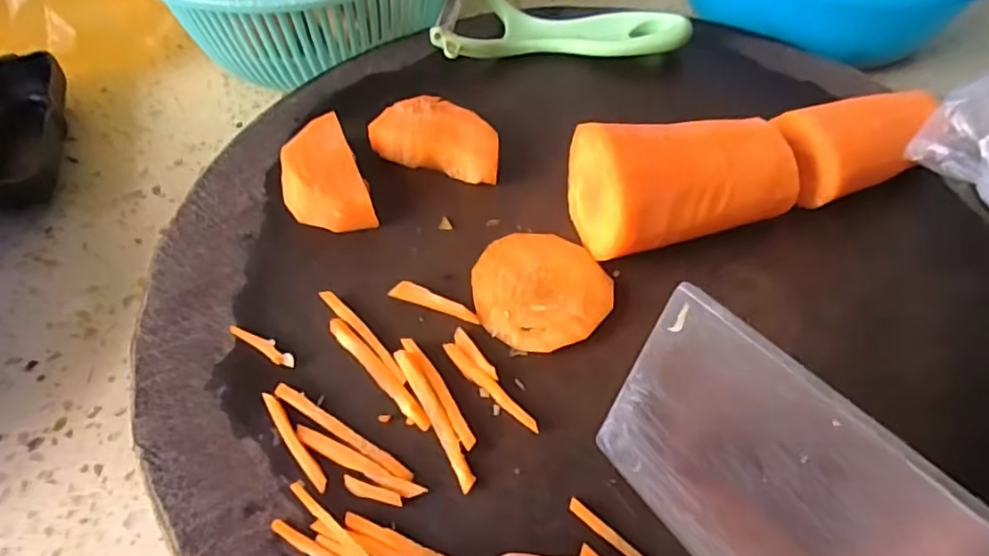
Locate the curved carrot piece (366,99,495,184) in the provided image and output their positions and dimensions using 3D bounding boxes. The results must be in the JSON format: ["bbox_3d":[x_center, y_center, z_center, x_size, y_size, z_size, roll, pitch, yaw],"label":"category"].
[{"bbox_3d":[-0.022,-0.060,0.262,0.052,0.021,0.028,13,52,12],"label":"curved carrot piece"}]

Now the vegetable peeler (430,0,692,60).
[{"bbox_3d":[0.033,-0.130,0.312,0.120,0.028,0.061,-1,51,0],"label":"vegetable peeler"}]

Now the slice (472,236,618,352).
[{"bbox_3d":[0.016,0.004,0.220,0.046,0.005,0.048,-1,51,1],"label":"slice"}]

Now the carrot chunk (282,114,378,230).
[{"bbox_3d":[-0.069,-0.040,0.247,0.030,0.020,0.054,-19,53,-14],"label":"carrot chunk"}]

